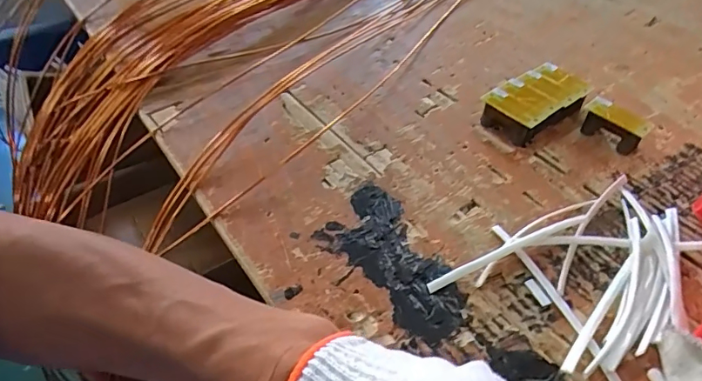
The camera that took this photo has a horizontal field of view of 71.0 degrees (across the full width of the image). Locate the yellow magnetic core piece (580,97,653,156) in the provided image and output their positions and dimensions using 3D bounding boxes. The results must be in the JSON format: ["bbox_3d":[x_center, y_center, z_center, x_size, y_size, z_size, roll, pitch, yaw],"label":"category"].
[{"bbox_3d":[0.294,-0.073,0.554,0.027,0.035,0.069,-29,53,-27],"label":"yellow magnetic core piece"}]

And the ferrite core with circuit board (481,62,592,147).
[{"bbox_3d":[0.216,-0.103,0.583,0.124,0.035,0.070,-29,53,-27],"label":"ferrite core with circuit board"}]

